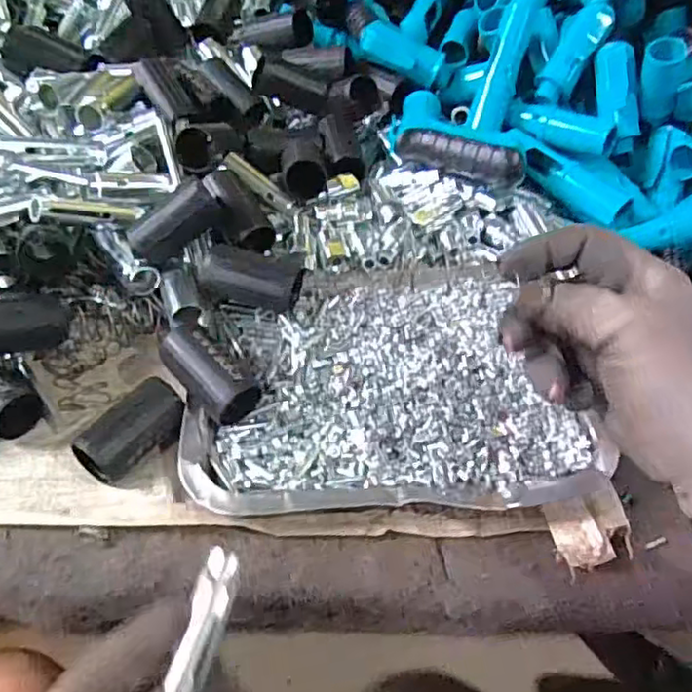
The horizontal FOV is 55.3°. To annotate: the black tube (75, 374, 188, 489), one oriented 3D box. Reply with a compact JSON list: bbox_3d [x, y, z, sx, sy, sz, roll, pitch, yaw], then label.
[{"bbox_3d":[-0.121,0.050,0.381,0.028,0.031,0.062,33,54,22],"label":"black tube"}]

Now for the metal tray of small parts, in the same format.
[{"bbox_3d":[0.027,0.022,0.425,0.248,0.036,0.181,-1,49,-6],"label":"metal tray of small parts"}]

